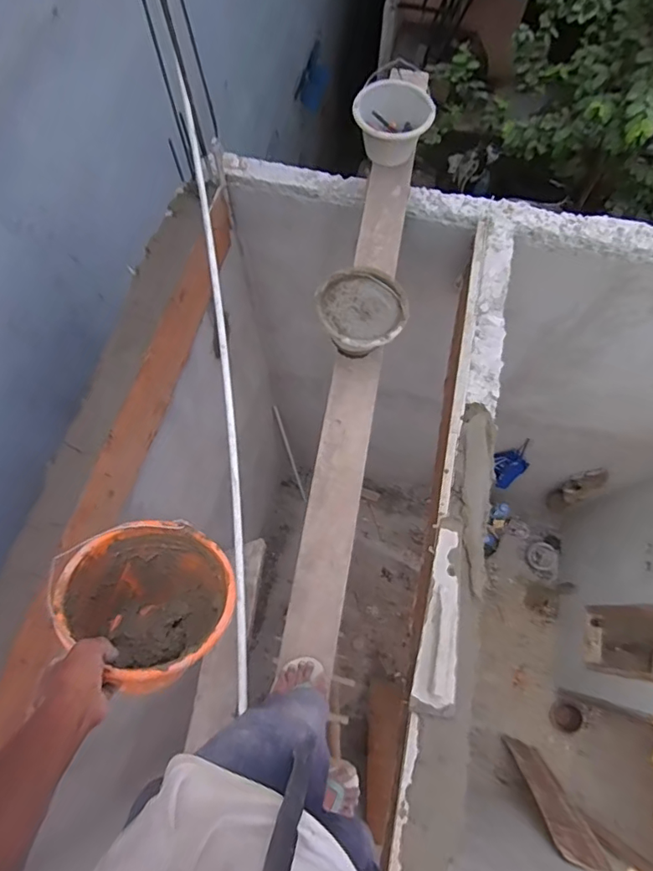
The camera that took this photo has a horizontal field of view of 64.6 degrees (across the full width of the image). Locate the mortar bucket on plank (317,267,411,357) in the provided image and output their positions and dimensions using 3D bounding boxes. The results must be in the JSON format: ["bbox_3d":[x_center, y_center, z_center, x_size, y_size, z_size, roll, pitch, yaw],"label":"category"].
[{"bbox_3d":[0.100,-0.346,1.505,0.237,0.173,0.224,0,71,0],"label":"mortar bucket on plank"}]

